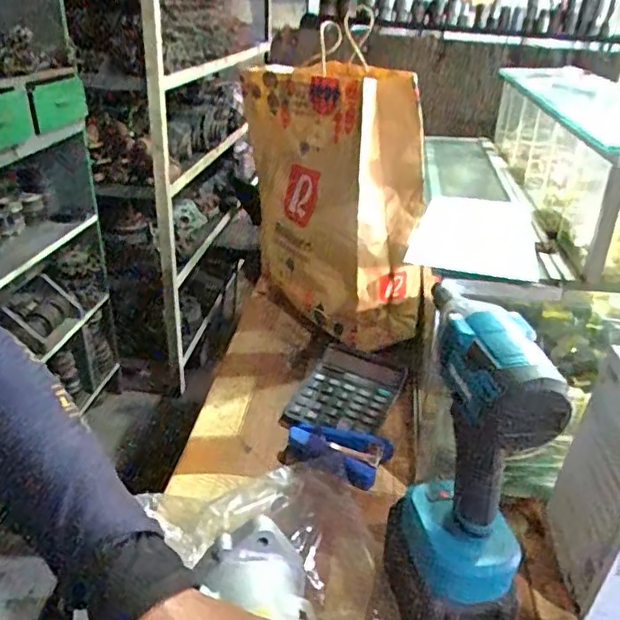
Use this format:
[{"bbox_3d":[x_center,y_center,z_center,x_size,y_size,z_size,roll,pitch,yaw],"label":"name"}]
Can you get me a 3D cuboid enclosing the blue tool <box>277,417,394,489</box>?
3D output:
[{"bbox_3d":[0.019,0.158,0.684,0.138,0.024,0.077,12,29,17],"label":"blue tool"}]

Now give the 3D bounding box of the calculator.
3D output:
[{"bbox_3d":[0.049,0.103,0.768,0.120,0.027,0.146,14,30,20],"label":"calculator"}]

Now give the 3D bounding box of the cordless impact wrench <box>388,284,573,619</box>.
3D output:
[{"bbox_3d":[0.114,0.132,0.440,0.072,0.272,0.125,-3,29,-11],"label":"cordless impact wrench"}]

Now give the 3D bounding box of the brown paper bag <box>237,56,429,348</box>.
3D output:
[{"bbox_3d":[0.033,-0.181,0.938,0.171,0.365,0.348,-8,30,-20],"label":"brown paper bag"}]

